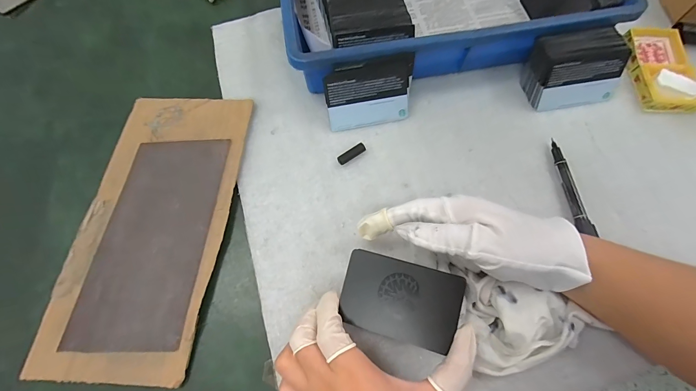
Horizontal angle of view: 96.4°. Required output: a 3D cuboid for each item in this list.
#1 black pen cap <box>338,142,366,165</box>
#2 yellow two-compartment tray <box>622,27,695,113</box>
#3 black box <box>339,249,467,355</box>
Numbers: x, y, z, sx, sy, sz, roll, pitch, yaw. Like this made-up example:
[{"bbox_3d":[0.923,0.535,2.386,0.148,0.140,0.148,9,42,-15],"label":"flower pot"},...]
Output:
[{"bbox_3d":[0.004,-0.042,0.321,0.031,0.010,0.010,-35,70,-14],"label":"black pen cap"},{"bbox_3d":[0.354,-0.147,0.355,0.055,0.027,0.122,3,66,2],"label":"yellow two-compartment tray"},{"bbox_3d":[0.039,0.077,0.230,0.086,0.017,0.053,15,67,7],"label":"black box"}]

